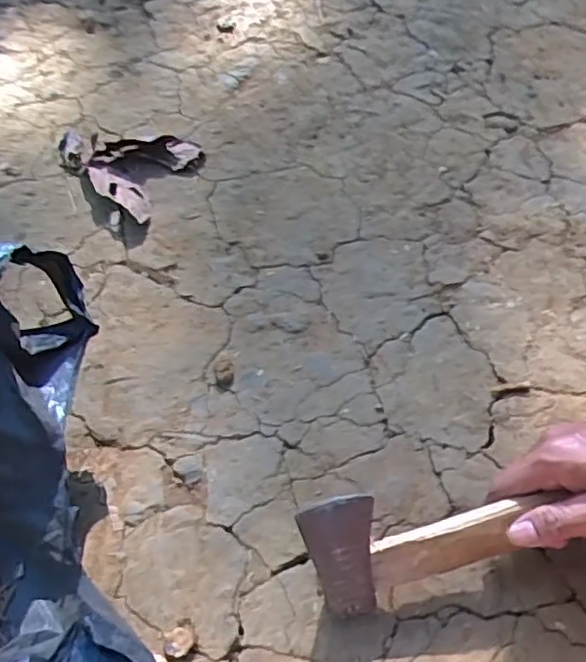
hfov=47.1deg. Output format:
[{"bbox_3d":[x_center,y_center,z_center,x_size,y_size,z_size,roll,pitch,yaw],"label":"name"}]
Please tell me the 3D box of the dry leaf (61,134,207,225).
[{"bbox_3d":[-0.185,-0.184,0.710,0.153,0.023,0.121,24,57,19],"label":"dry leaf"}]

